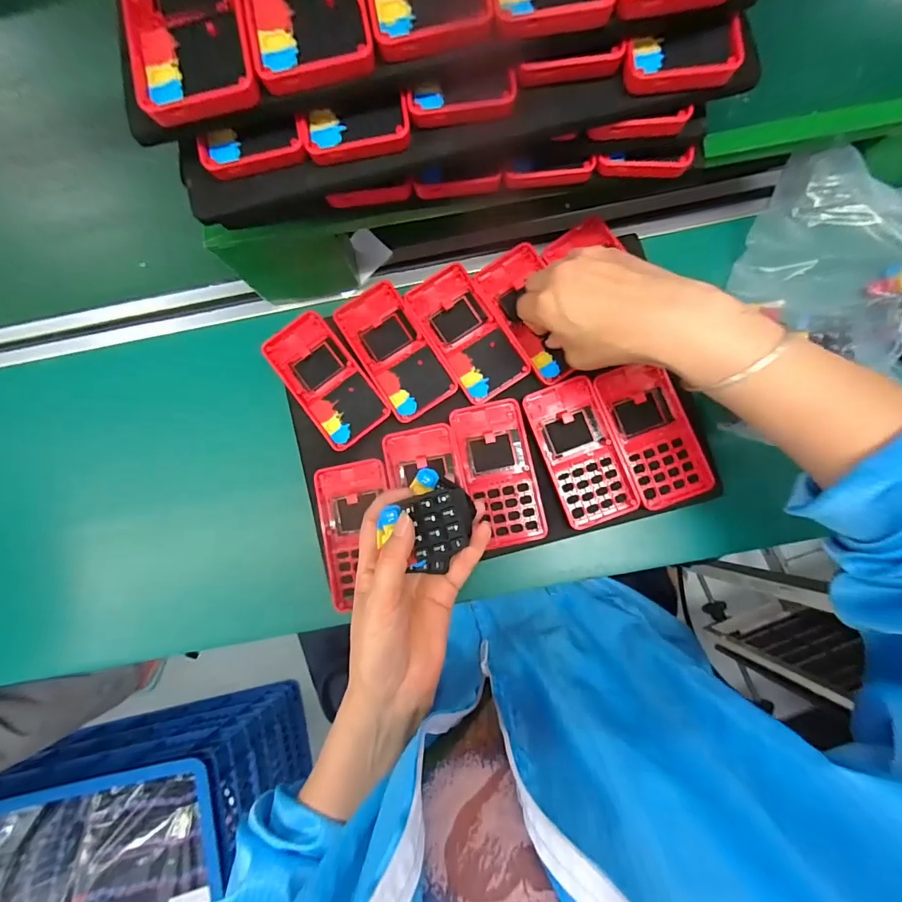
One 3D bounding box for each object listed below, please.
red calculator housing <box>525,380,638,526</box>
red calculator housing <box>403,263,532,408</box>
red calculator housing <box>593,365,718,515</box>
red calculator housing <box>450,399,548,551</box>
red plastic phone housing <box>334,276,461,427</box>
[{"bbox_3d":[0.111,0.001,0.381,0.061,0.011,0.123,-20,83,-1],"label":"red calculator housing"},{"bbox_3d":[0.014,-0.105,0.401,0.060,0.006,0.122,-29,83,-2],"label":"red calculator housing"},{"bbox_3d":[0.172,-0.015,0.381,0.062,0.011,0.122,-19,83,-1],"label":"red calculator housing"},{"bbox_3d":[0.041,0.020,0.390,0.061,0.016,0.122,-12,83,0],"label":"red calculator housing"},{"bbox_3d":[-0.051,-0.089,0.401,0.060,0.007,0.123,-31,83,-2],"label":"red plastic phone housing"}]

